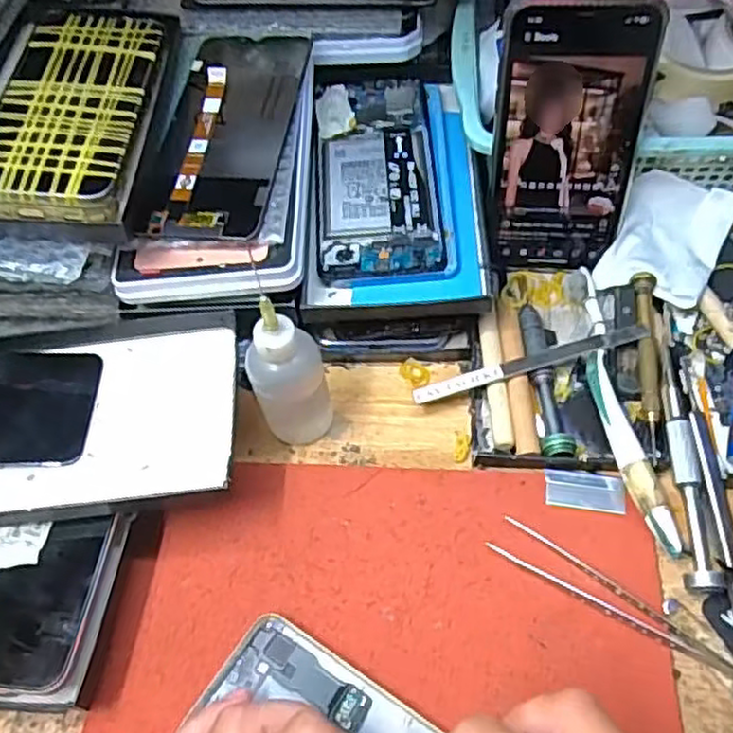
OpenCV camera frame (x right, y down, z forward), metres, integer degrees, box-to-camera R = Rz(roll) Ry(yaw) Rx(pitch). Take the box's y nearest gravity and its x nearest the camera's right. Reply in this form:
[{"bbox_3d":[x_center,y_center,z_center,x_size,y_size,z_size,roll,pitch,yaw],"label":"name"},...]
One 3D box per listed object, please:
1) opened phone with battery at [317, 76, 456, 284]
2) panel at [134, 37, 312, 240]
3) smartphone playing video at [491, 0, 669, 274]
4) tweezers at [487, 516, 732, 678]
[{"bbox_3d":[0.009,-0.118,0.429,0.074,0.015,0.156,-4,57,3],"label":"opened phone with battery"},{"bbox_3d":[-0.078,-0.135,0.402,0.069,0.007,0.150,6,63,8],"label":"panel"},{"bbox_3d":[0.109,-0.118,0.385,0.077,0.149,0.005,1,39,9],"label":"smartphone playing video"},{"bbox_3d":[0.118,0.110,0.319,0.133,0.007,0.019,30,65,20],"label":"tweezers"}]

